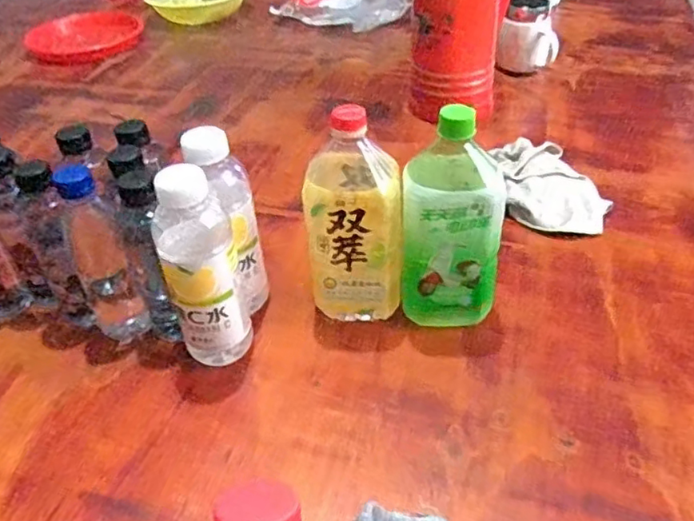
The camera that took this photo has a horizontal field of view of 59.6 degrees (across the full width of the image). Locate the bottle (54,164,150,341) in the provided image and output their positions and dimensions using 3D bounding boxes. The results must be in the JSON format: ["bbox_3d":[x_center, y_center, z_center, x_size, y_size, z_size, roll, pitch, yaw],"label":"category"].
[{"bbox_3d":[-0.238,-0.001,0.584,0.049,0.177,0.048,-25,44,-21],"label":"bottle"}]

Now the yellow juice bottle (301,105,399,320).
[{"bbox_3d":[0.006,-0.043,0.581,0.083,0.216,0.090,-4,40,2],"label":"yellow juice bottle"}]

